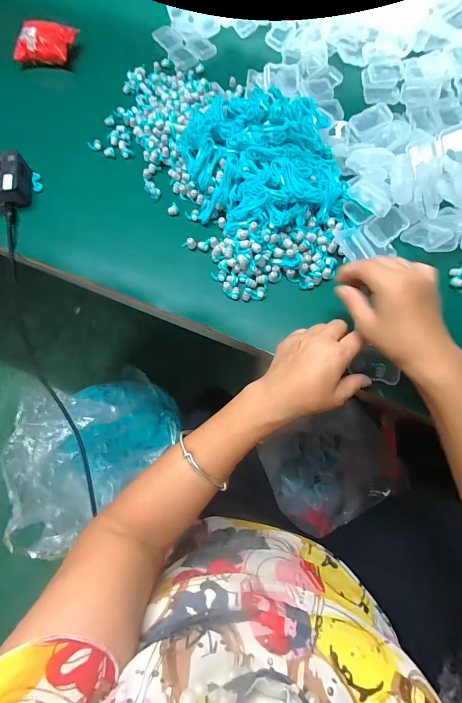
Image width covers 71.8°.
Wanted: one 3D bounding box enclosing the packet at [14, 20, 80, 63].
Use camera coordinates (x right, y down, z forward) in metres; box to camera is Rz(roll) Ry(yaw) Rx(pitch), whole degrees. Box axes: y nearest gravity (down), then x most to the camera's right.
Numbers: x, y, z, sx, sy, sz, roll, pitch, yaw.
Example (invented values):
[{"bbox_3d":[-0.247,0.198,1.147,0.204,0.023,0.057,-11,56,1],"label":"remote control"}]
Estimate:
[{"bbox_3d":[-0.325,-0.546,0.558,0.100,0.037,0.078,0,70,2],"label":"packet"}]

